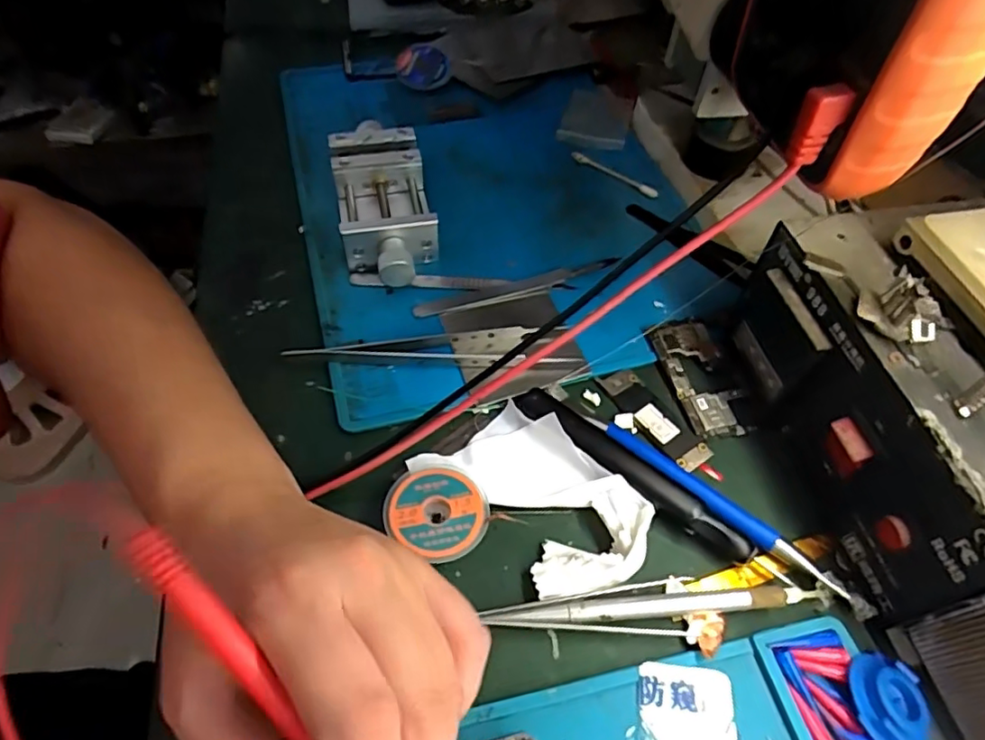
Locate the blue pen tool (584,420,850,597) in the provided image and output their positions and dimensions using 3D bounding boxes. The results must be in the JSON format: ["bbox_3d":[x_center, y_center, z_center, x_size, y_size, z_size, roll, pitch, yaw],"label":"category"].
[{"bbox_3d":[0.099,0.058,0.273,0.127,0.007,0.014,36,59,21],"label":"blue pen tool"}]

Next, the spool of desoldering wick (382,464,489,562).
[{"bbox_3d":[-0.023,0.061,0.263,0.045,0.012,0.046,2,53,-2],"label":"spool of desoldering wick"}]

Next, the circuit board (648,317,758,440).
[{"bbox_3d":[0.111,0.003,0.315,0.032,0.006,0.071,-10,55,-11],"label":"circuit board"}]

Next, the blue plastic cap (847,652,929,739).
[{"bbox_3d":[0.149,0.125,0.222,0.027,0.010,0.034,14,54,7],"label":"blue plastic cap"}]

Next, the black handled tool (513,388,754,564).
[{"bbox_3d":[0.064,0.045,0.276,0.122,0.013,0.018,35,59,20],"label":"black handled tool"}]

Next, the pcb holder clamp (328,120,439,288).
[{"bbox_3d":[-0.067,-0.105,0.362,0.056,0.035,0.128,-9,55,-11],"label":"pcb holder clamp"}]

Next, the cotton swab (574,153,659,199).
[{"bbox_3d":[0.086,-0.139,0.416,0.066,0.007,0.009,30,57,17],"label":"cotton swab"}]

